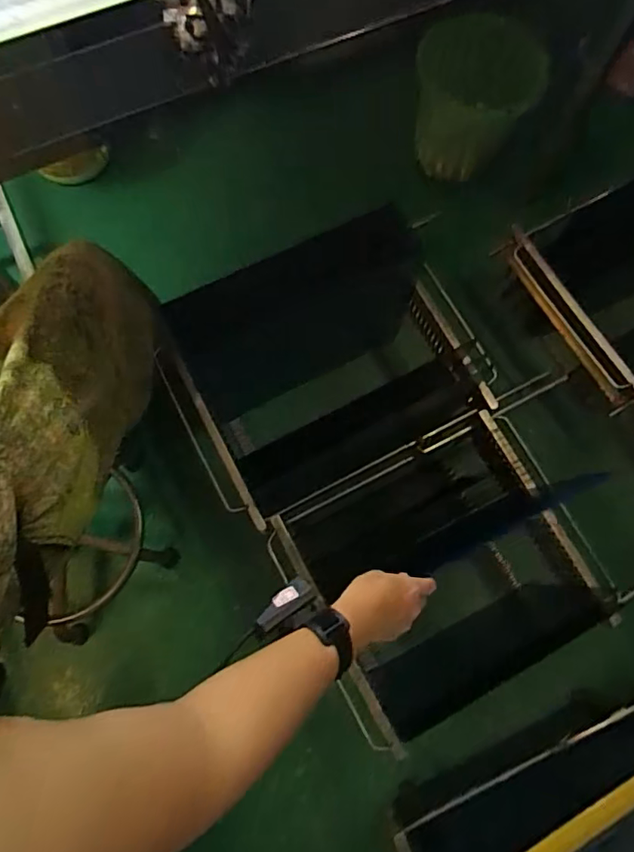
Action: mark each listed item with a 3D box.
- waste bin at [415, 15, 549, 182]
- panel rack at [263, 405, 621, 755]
[{"bbox_3d":[0.321,-0.700,1.154,0.218,0.207,0.240,44,78,9],"label":"waste bin"},{"bbox_3d":[0.195,0.249,0.992,0.446,0.252,0.372,-27,77,-8],"label":"panel rack"}]

